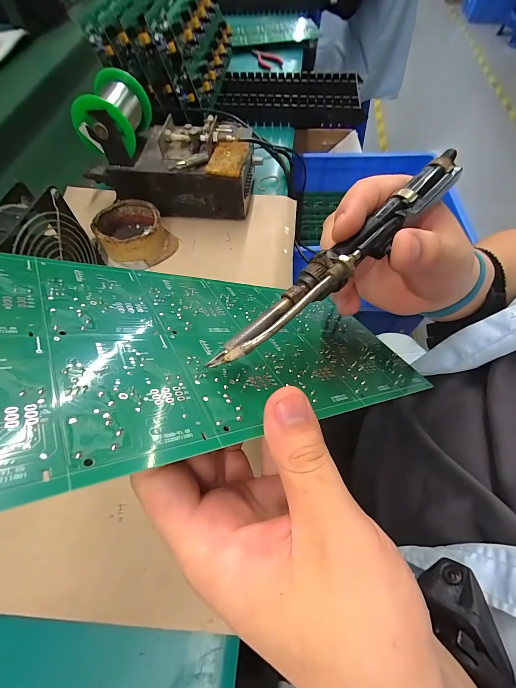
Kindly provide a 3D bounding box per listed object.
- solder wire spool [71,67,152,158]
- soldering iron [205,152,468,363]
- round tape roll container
[{"bbox_3d":[-0.180,-0.288,0.377,0.068,0.060,0.077,5,61,4],"label":"solder wire spool"},{"bbox_3d":[0.052,-0.051,0.161,0.189,0.015,0.024,-41,67,-15],"label":"soldering iron"},{"bbox_3d":[-0.167,-0.148,0.403,0.092,0.043,0.097,-1,61,1],"label":"round tape roll container"}]

